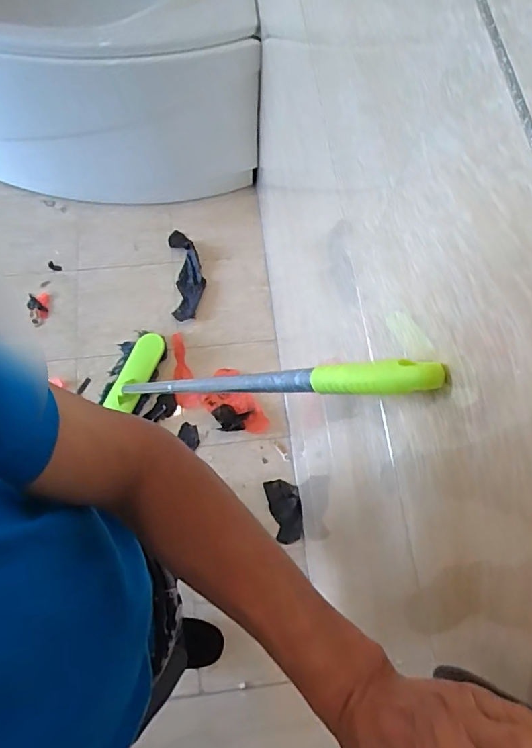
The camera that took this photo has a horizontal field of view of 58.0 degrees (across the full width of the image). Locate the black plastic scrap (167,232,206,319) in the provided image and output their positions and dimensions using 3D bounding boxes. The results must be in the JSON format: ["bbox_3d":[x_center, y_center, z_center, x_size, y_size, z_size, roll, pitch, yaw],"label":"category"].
[{"bbox_3d":[-0.228,-0.289,1.390,0.097,0.042,0.271,-5,85,-4],"label":"black plastic scrap"}]

